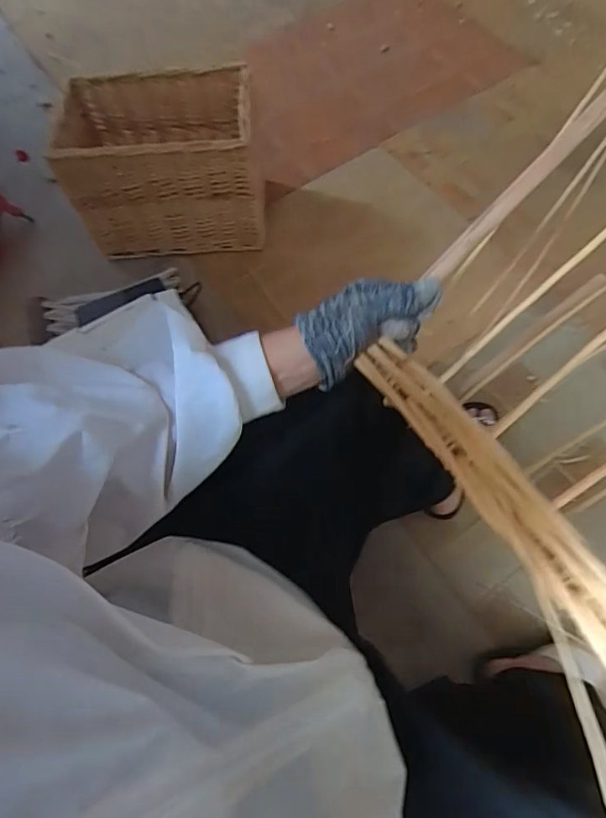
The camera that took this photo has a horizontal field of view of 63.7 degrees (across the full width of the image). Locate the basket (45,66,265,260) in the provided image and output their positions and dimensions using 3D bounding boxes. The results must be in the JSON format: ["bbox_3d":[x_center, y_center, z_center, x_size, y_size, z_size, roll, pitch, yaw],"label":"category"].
[{"bbox_3d":[-0.304,-0.526,1.102,0.419,0.303,0.249,-1,64,1],"label":"basket"}]

